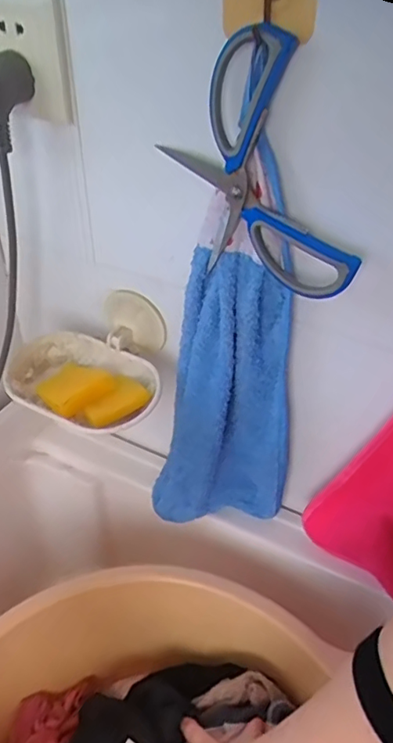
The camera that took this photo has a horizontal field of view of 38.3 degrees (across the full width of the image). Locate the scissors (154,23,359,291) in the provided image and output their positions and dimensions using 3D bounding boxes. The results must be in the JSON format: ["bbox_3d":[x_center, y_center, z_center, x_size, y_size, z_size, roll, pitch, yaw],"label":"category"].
[{"bbox_3d":[0.044,-0.134,0.372,0.145,0.154,0.015,21,43,23],"label":"scissors"}]

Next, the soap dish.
[{"bbox_3d":[-0.092,-0.011,0.498,0.139,0.055,0.128,21,43,22],"label":"soap dish"}]

